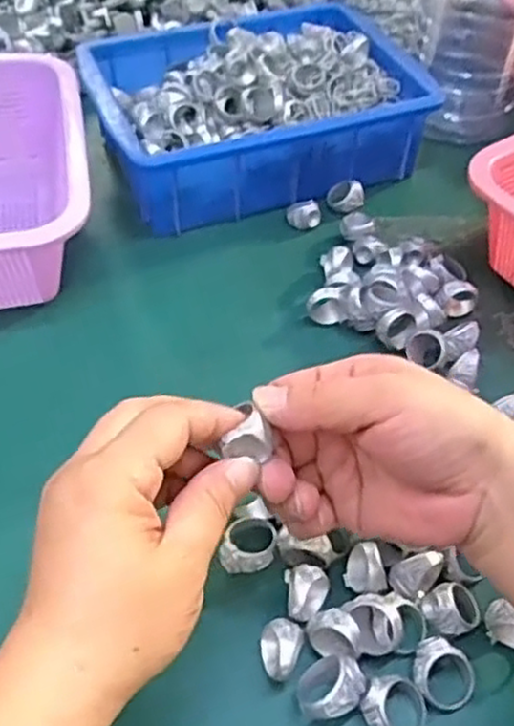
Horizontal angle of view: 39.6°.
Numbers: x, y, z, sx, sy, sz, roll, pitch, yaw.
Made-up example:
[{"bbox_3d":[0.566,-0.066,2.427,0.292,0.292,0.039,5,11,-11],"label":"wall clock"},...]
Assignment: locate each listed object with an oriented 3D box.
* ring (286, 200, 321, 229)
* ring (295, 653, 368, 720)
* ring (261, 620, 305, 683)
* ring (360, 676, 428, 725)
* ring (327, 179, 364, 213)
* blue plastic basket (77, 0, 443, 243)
[{"bbox_3d":[0.035,-0.112,0.536,0.026,0.016,0.026,1,50,-2],"label":"ring"},{"bbox_3d":[0.032,0.142,0.312,0.028,0.022,0.024,-18,53,-18],"label":"ring"},{"bbox_3d":[0.010,0.130,0.323,0.019,0.021,0.025,14,50,9],"label":"ring"},{"bbox_3d":[0.061,0.151,0.311,0.030,0.017,0.024,-8,51,-10],"label":"ring"},{"bbox_3d":[0.067,-0.126,0.542,0.027,0.015,0.027,1,50,-2],"label":"ring"},{"bbox_3d":[-0.004,-0.202,0.569,0.241,0.077,0.174,-14,52,-15],"label":"blue plastic basket"}]

